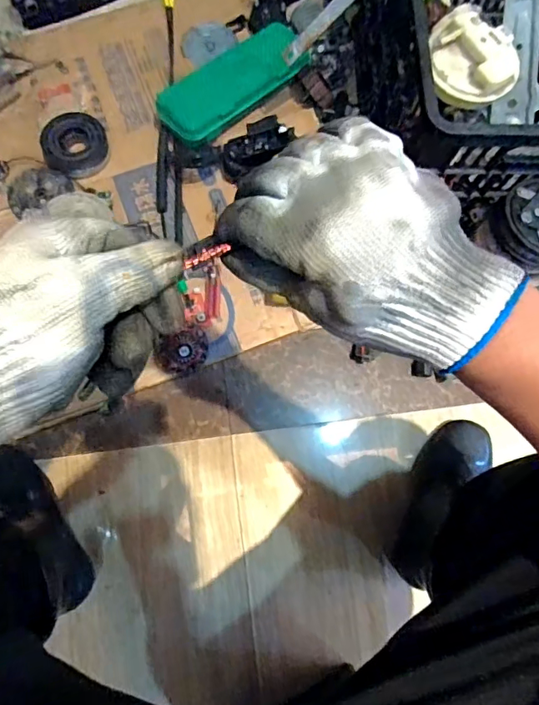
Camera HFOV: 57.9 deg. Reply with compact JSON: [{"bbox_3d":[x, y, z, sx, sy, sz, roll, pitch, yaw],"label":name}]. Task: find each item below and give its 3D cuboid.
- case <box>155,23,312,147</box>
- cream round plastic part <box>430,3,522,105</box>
[{"bbox_3d":[-0.053,-0.454,0.817,0.284,0.060,0.109,-36,96,-6],"label":"case"},{"bbox_3d":[0.254,-0.369,0.611,0.118,0.034,0.109,32,76,5],"label":"cream round plastic part"}]

